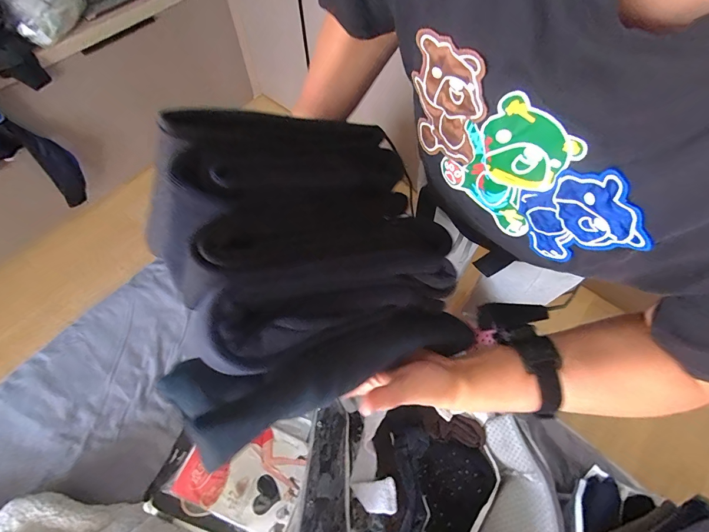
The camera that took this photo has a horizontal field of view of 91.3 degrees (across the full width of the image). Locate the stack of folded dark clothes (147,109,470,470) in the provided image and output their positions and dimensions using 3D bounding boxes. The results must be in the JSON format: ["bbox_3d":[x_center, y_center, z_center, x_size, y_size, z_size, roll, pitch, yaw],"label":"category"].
[{"bbox_3d":[-0.064,-0.004,0.371,0.282,0.176,0.280,-13,77,-33],"label":"stack of folded dark clothes"}]

